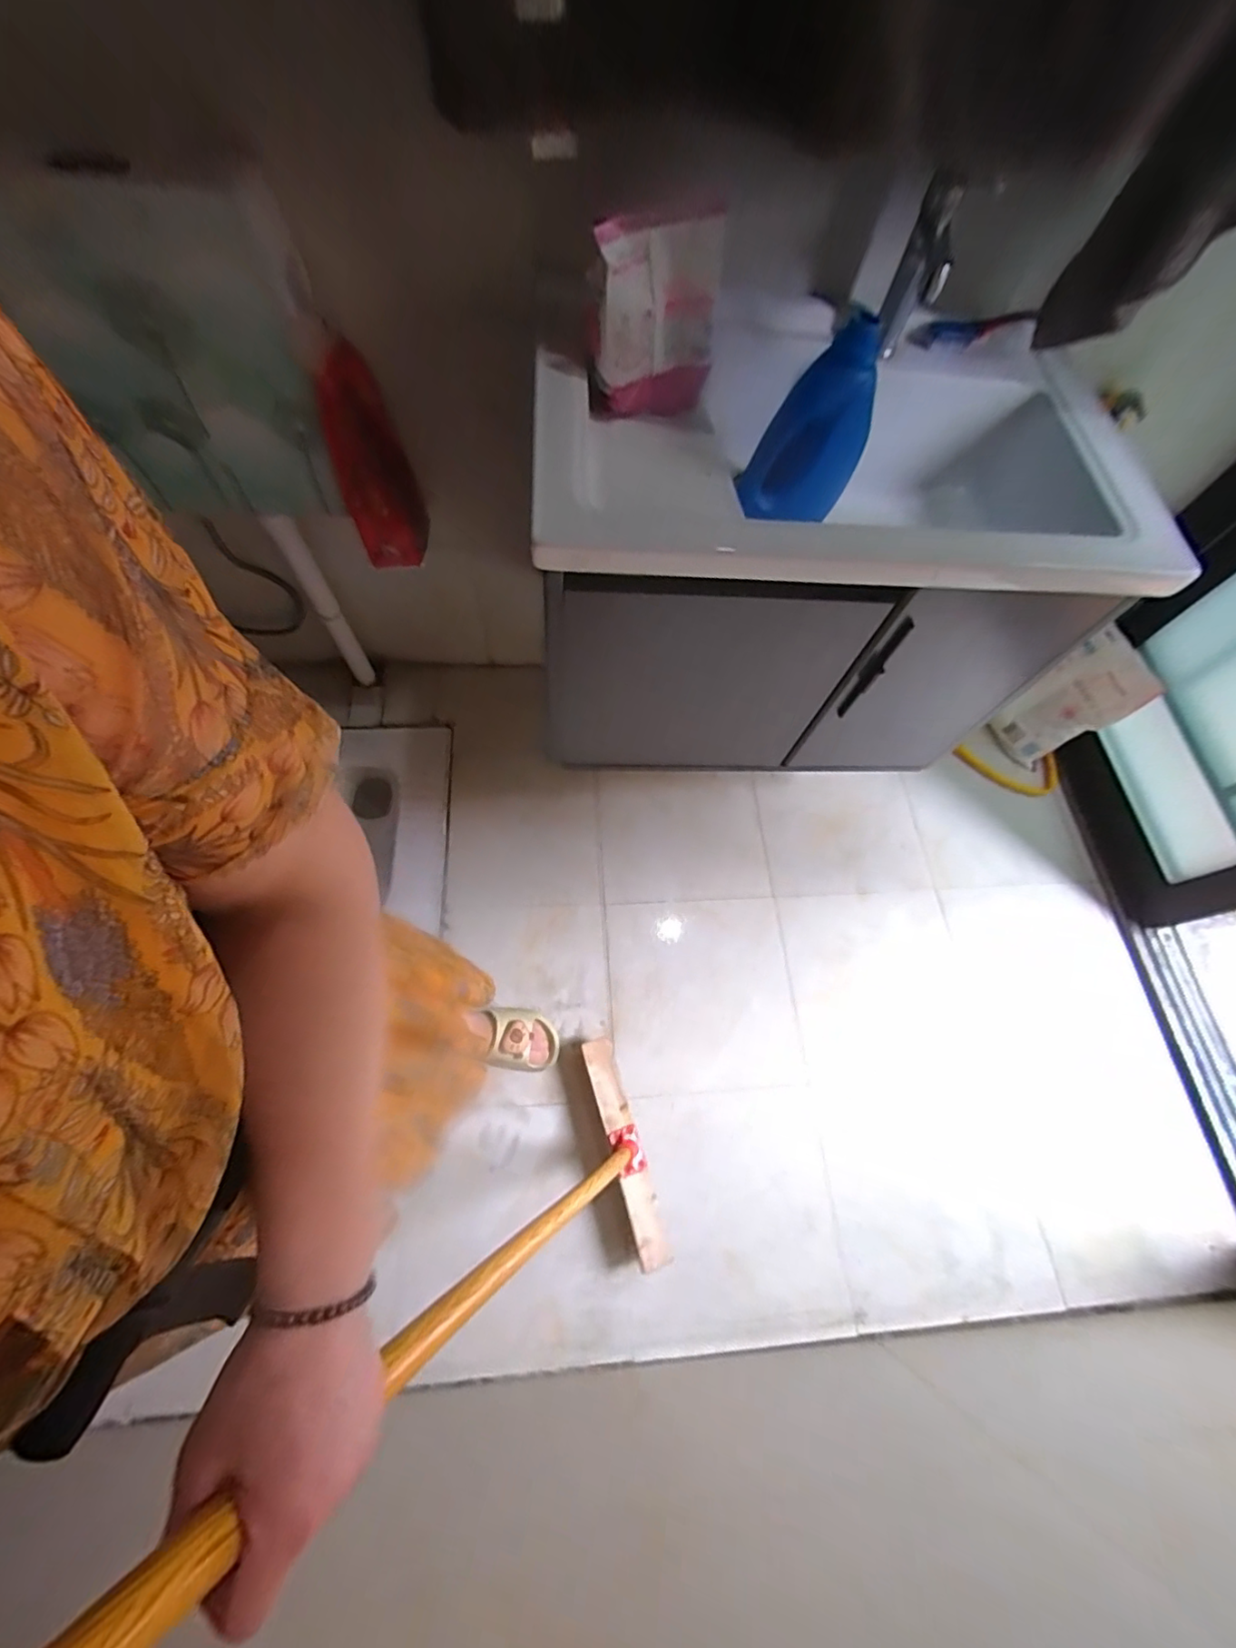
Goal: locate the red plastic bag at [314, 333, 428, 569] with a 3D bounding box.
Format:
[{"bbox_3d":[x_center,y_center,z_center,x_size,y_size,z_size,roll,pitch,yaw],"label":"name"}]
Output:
[{"bbox_3d":[-0.394,-0.579,0.917,0.123,0.309,0.087,-18,47,-11],"label":"red plastic bag"}]

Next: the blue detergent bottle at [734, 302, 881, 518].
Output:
[{"bbox_3d":[0.258,-0.521,0.746,0.155,0.225,0.072,-2,66,-5],"label":"blue detergent bottle"}]

